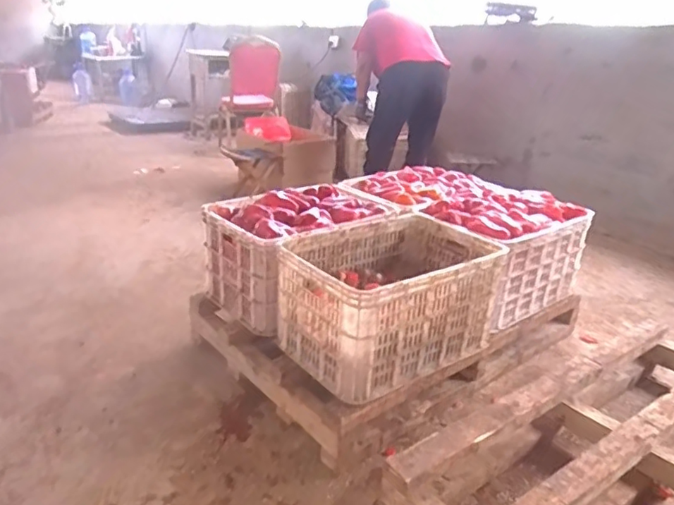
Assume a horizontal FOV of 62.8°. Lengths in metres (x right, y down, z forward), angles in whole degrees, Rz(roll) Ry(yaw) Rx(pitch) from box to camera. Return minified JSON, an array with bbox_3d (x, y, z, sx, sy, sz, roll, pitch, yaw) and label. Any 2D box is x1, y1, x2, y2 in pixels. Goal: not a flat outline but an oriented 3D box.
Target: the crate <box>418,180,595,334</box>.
[{"bbox_3d":[0.507,-0.022,1.825,0.501,0.317,0.420,-16,28,-39],"label":"crate"}]

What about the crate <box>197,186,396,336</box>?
[{"bbox_3d":[-0.109,-0.001,1.722,0.495,0.304,0.401,-17,28,-40],"label":"crate"}]

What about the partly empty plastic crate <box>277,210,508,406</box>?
[{"bbox_3d":[0.143,0.111,1.481,0.543,0.287,0.366,-14,26,-36],"label":"partly empty plastic crate"}]

